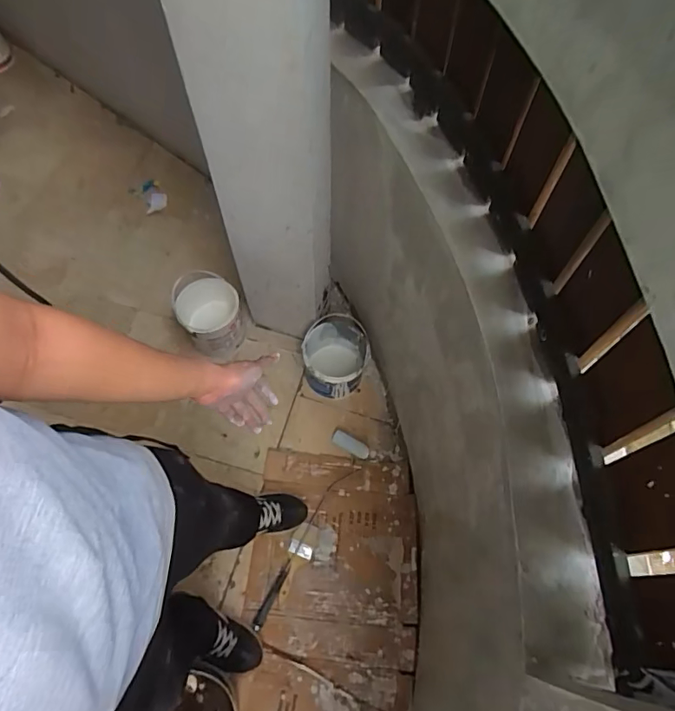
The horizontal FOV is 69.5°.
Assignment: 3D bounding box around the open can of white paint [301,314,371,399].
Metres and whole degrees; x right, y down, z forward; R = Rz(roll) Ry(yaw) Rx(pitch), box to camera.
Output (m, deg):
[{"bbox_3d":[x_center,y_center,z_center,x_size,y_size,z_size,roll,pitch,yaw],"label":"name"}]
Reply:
[{"bbox_3d":[-0.006,0.013,1.458,0.184,0.212,0.205,-6,65,-3],"label":"open can of white paint"}]

